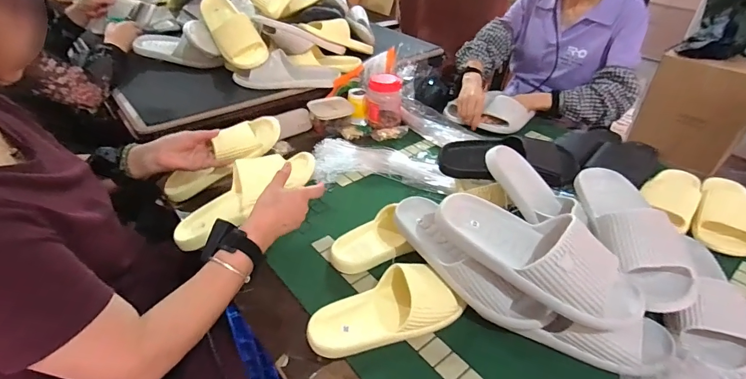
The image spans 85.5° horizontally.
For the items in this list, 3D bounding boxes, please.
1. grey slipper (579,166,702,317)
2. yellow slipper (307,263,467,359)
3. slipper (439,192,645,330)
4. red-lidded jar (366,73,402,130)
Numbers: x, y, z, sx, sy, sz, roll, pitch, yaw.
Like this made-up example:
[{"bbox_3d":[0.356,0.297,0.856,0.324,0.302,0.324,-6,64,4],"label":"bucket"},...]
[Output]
[{"bbox_3d":[0.403,0.053,0.621,0.111,0.069,0.267,4,37,3],"label":"grey slipper"},{"bbox_3d":[0.018,0.163,0.577,0.215,0.064,0.096,-8,38,-12],"label":"yellow slipper"},{"bbox_3d":[0.220,0.083,0.538,0.272,0.078,0.104,20,41,23],"label":"slipper"},{"bbox_3d":[0.029,-0.231,1.070,0.094,0.119,0.111,1,37,-1],"label":"red-lidded jar"}]

